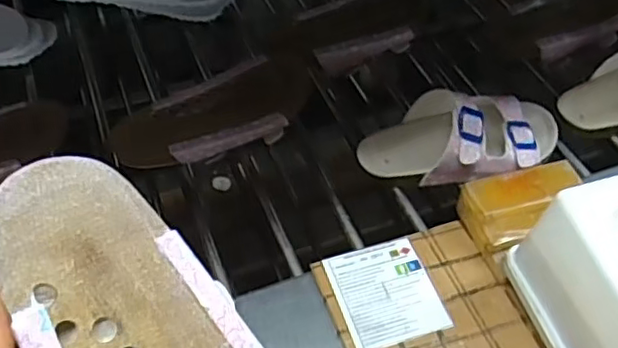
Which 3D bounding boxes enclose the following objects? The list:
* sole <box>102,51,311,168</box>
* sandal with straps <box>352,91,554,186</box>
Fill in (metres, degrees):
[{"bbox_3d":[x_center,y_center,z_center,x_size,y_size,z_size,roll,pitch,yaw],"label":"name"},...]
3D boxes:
[{"bbox_3d":[-0.091,-0.064,0.653,0.226,0.044,0.087,-21,51,-21],"label":"sole"},{"bbox_3d":[0.157,-0.038,0.618,0.211,0.070,0.090,-11,48,-12],"label":"sandal with straps"}]

